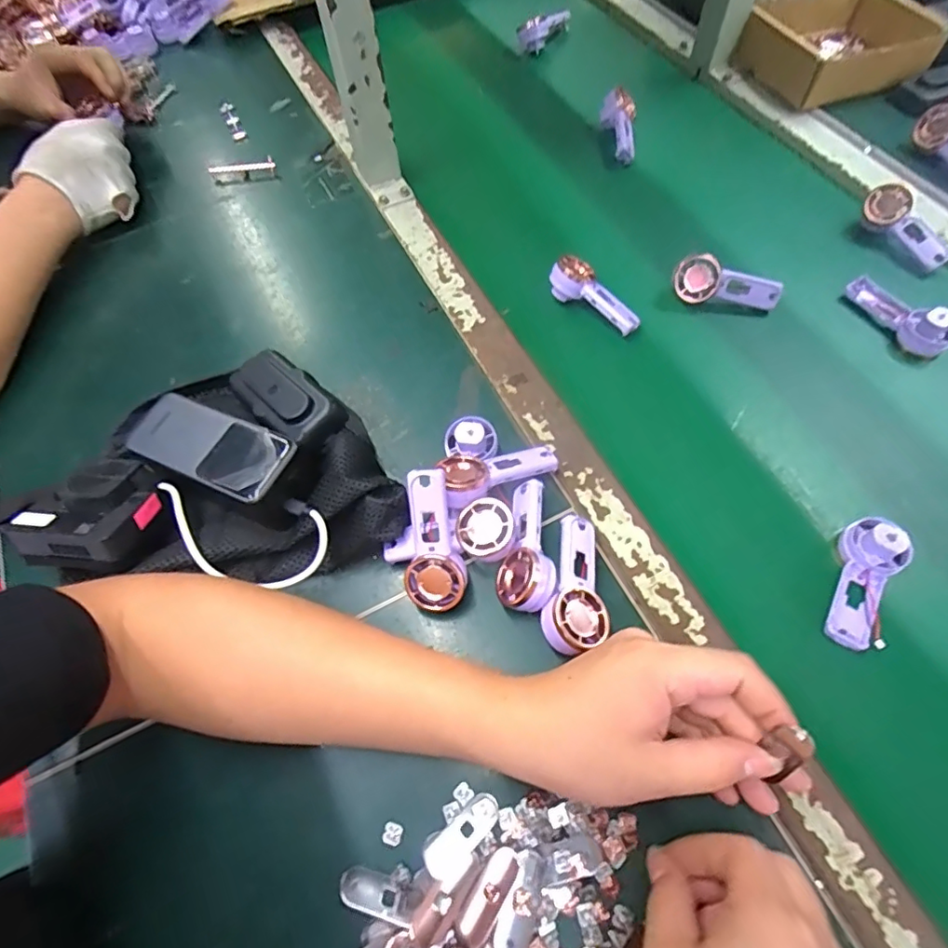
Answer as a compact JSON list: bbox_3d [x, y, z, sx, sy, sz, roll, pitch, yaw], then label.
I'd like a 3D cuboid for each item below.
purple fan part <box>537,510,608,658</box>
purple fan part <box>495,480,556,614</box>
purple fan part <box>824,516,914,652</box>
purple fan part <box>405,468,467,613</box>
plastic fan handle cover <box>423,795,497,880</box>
[{"bbox_3d":[0.064,0.073,0.369,0.042,0.031,0.093,-3,62,1],"label":"purple fan part"},{"bbox_3d":[0.039,0.049,0.382,0.036,0.032,0.094,8,63,6],"label":"purple fan part"},{"bbox_3d":[0.264,0.073,0.367,0.036,0.030,0.088,20,65,12],"label":"purple fan part"},{"bbox_3d":[-0.028,0.042,0.371,0.037,0.025,0.095,-5,102,0],"label":"purple fan part"},{"bbox_3d":[-0.006,0.209,0.319,0.050,0.006,0.020,-40,68,-17],"label":"plastic fan handle cover"}]

